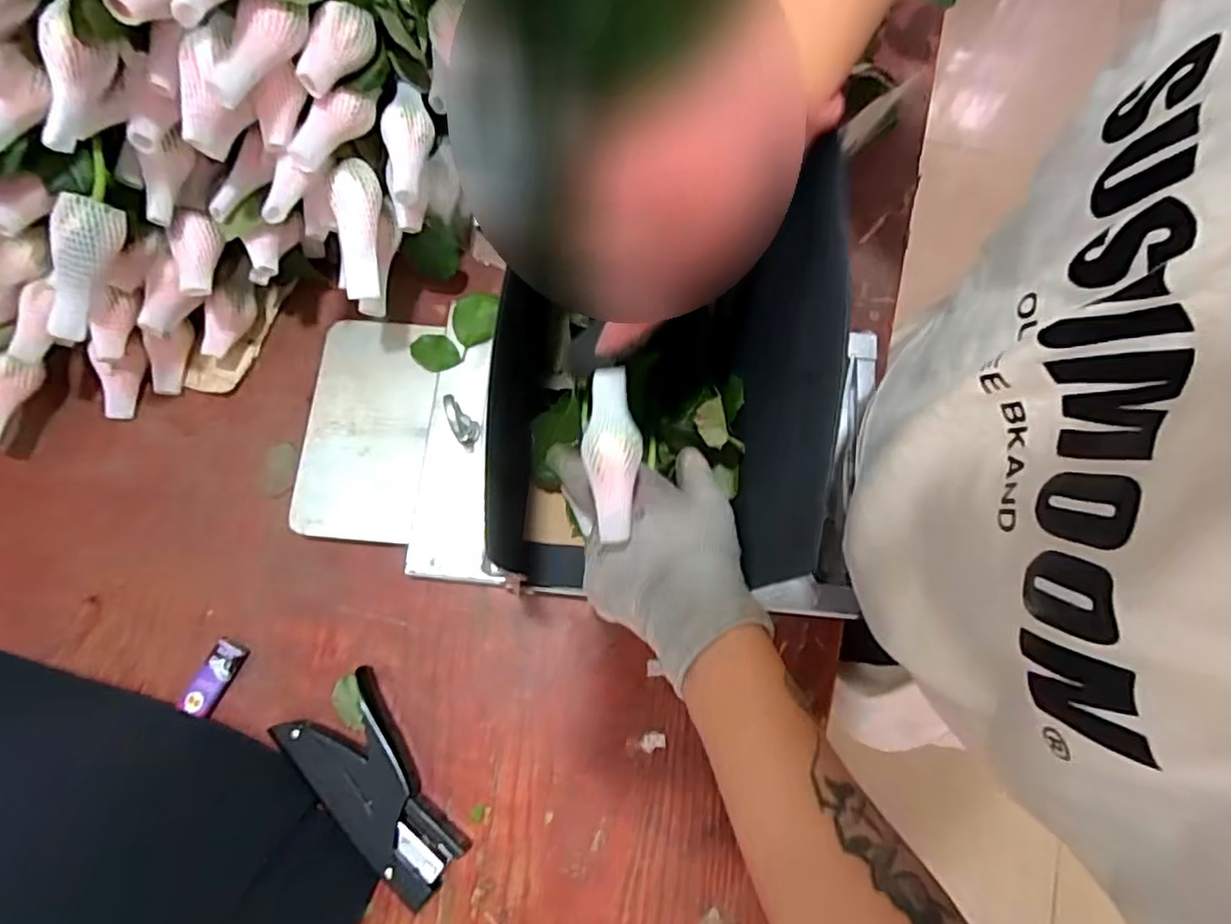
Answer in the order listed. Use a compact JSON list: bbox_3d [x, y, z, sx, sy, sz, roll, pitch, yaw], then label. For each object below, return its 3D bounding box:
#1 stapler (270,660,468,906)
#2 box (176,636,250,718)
[{"bbox_3d":[-0.165,0.223,0.442,0.071,0.025,0.143,-36,78,-8],"label":"stapler"},{"bbox_3d":[-0.288,0.155,0.468,0.024,0.014,0.053,24,77,7],"label":"box"}]

